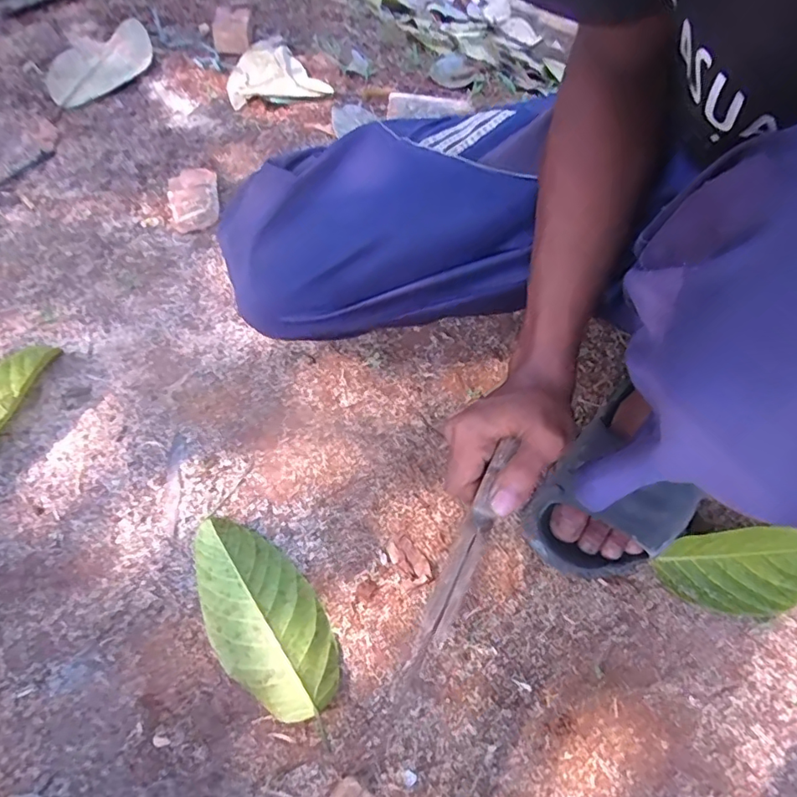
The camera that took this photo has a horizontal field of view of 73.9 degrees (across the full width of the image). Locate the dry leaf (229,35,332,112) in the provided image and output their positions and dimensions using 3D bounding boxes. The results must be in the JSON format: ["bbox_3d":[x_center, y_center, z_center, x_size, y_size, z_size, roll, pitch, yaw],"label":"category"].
[{"bbox_3d":[-0.228,-0.561,0.902,0.164,0.019,0.185,-23,63,-18],"label":"dry leaf"}]

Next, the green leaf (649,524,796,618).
[{"bbox_3d":[0.323,0.160,0.492,0.169,0.008,0.075,-5,59,-8],"label":"green leaf"}]

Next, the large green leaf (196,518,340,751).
[{"bbox_3d":[-0.111,0.176,0.432,0.083,0.029,0.168,-31,66,-21],"label":"large green leaf"}]

